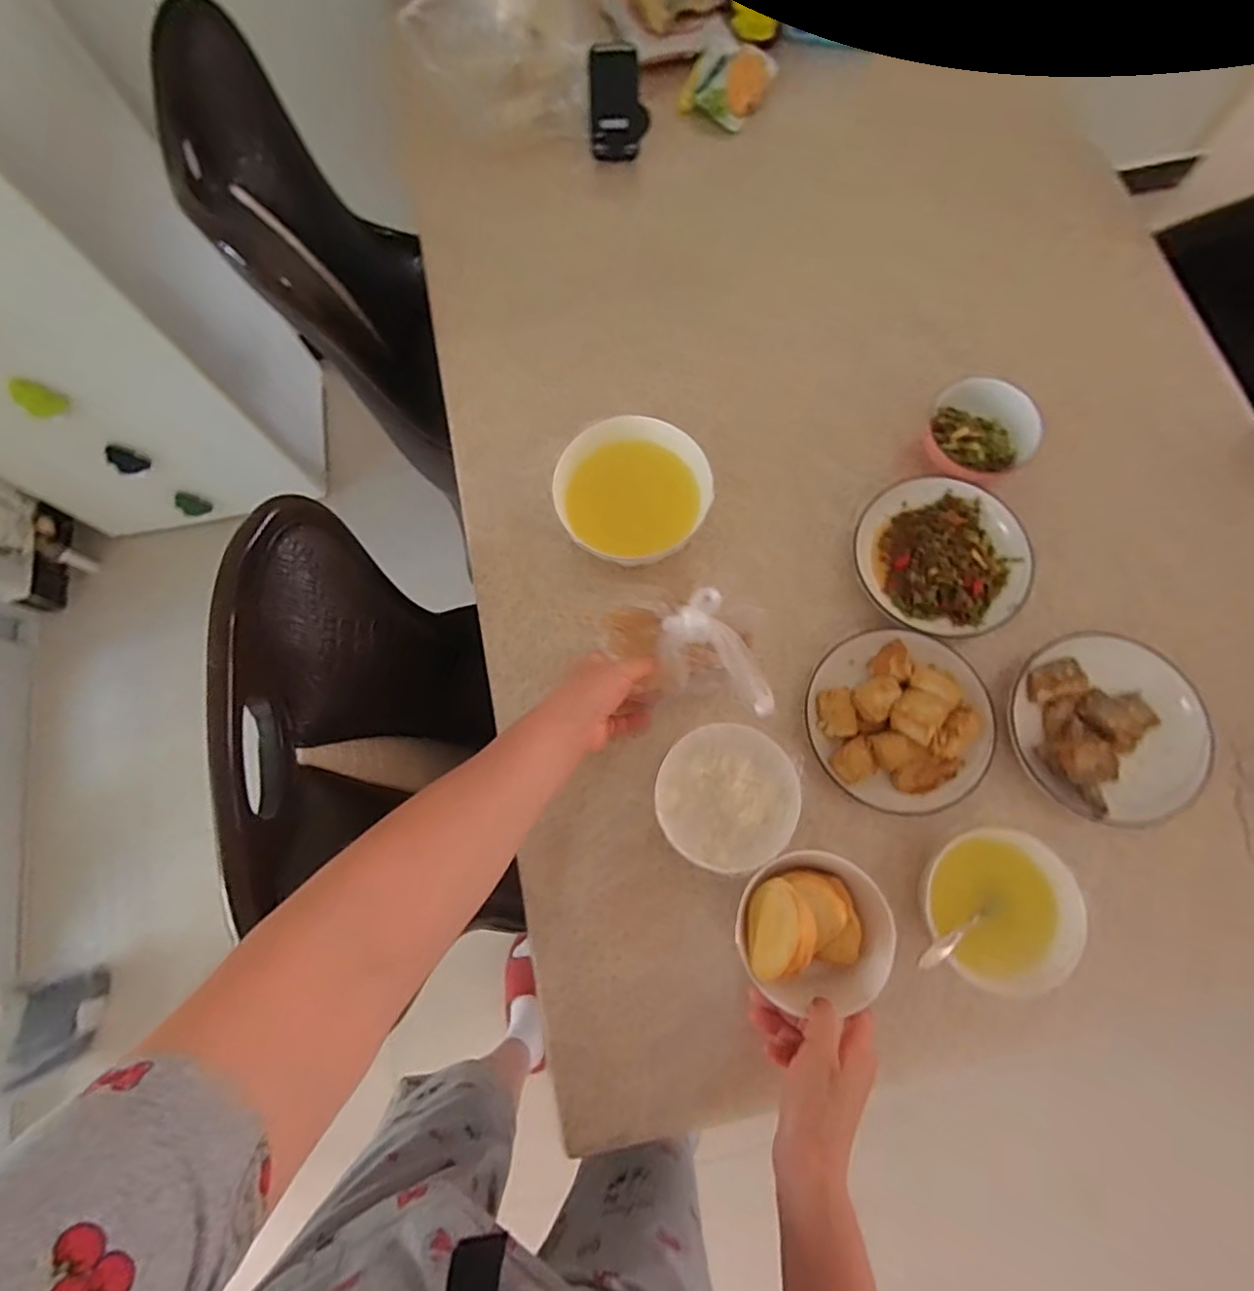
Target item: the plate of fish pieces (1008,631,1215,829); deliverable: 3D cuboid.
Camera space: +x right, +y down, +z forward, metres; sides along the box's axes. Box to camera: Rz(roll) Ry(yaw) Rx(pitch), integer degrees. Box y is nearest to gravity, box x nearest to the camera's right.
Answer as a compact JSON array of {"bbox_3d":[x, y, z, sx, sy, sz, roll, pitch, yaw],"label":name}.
[{"bbox_3d":[0.458,0.078,0.593,0.171,0.047,0.178,-38,78,-8],"label":"plate of fish pieces"}]

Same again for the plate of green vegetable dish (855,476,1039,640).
[{"bbox_3d":[0.326,-0.092,0.648,0.168,0.032,0.176,-33,77,-7],"label":"plate of green vegetable dish"}]

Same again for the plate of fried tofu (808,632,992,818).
[{"bbox_3d":[0.263,0.068,0.591,0.169,0.065,0.165,0,76,1],"label":"plate of fried tofu"}]

